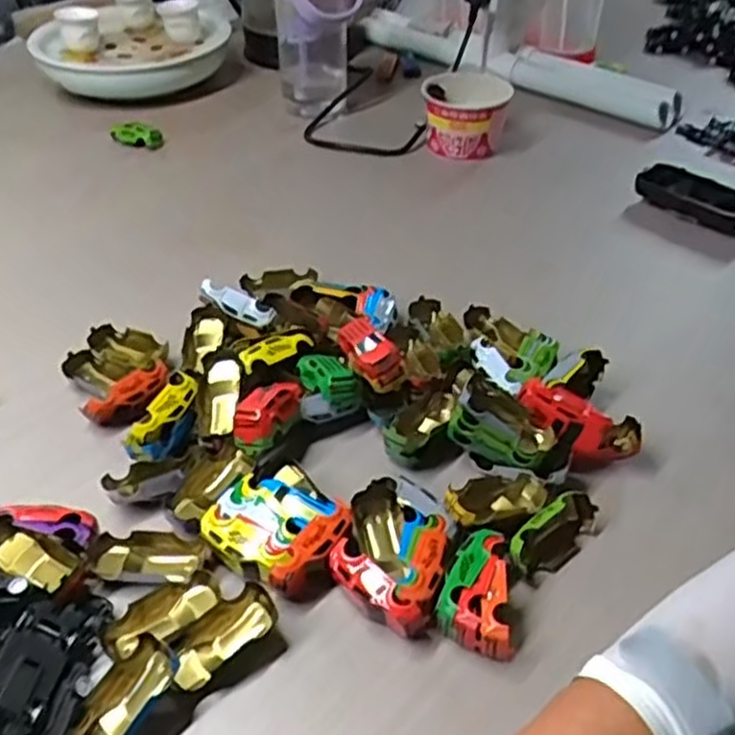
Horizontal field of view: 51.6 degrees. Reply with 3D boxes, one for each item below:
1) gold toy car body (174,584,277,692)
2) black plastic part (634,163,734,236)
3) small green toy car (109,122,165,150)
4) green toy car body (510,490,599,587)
[{"bbox_3d":[-0.077,0.142,0.404,0.059,0.015,0.027,-32,50,-33],"label":"gold toy car body"},{"bbox_3d":[0.303,-0.159,0.709,0.043,0.030,0.104,-27,48,-29],"label":"black plastic part"},{"bbox_3d":[-0.265,-0.265,0.869,0.062,0.021,0.029,13,42,13],"label":"small green toy car"},{"bbox_3d":[0.111,0.098,0.451,0.065,0.022,0.024,-30,49,-32],"label":"green toy car body"}]

